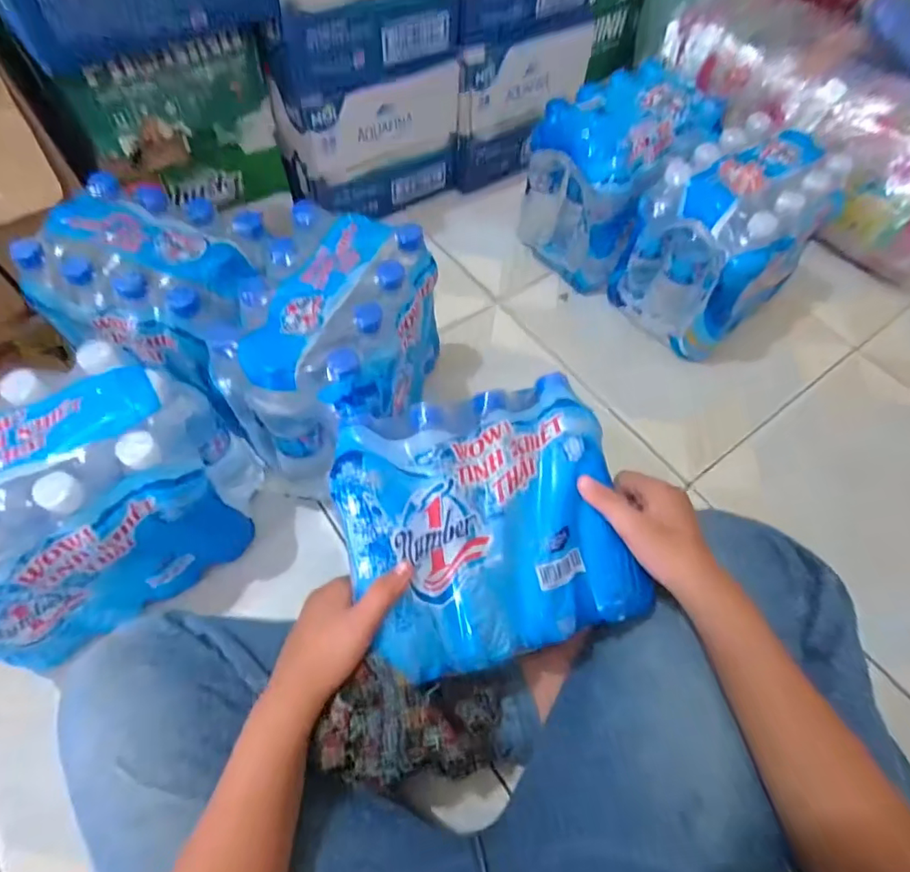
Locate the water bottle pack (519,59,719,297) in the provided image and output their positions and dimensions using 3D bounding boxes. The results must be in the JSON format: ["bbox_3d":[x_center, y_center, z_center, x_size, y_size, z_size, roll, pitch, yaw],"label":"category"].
[{"bbox_3d":[0.240,-0.396,0.802,0.186,0.207,0.219,40,66,19],"label":"water bottle pack"}]

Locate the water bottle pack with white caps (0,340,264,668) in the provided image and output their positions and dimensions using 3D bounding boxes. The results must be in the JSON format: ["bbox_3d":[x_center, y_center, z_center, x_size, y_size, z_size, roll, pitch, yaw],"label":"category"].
[{"bbox_3d":[-0.352,0.066,0.509,0.263,0.225,0.152,-35,67,-20],"label":"water bottle pack with white caps"}]

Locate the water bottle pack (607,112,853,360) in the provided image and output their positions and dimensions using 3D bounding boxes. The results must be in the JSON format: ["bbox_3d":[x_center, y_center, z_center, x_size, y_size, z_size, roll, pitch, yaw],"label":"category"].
[{"bbox_3d":[0.384,-0.284,0.746,0.232,0.214,0.181,-38,68,-21],"label":"water bottle pack"}]

